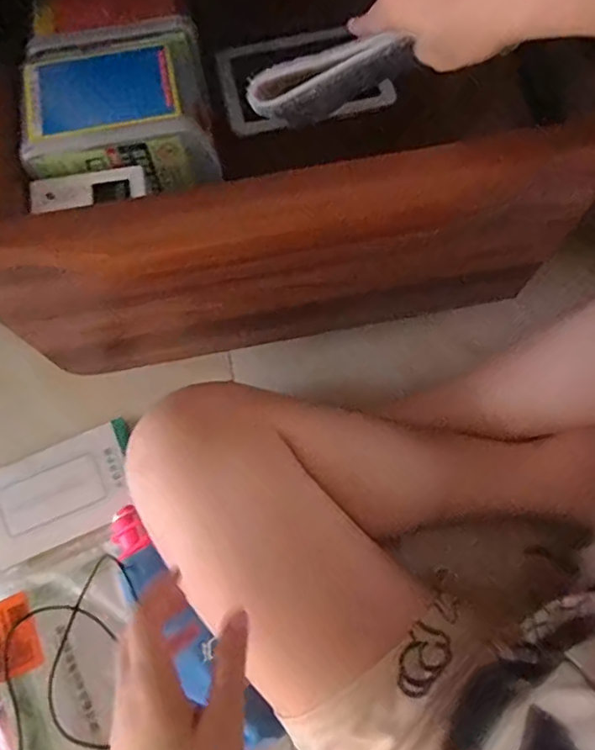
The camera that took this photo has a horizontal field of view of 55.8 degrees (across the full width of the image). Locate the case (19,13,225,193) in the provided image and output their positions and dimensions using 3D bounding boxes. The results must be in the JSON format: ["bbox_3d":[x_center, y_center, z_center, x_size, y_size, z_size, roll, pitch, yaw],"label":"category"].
[{"bbox_3d":[-0.154,-0.233,0.491,0.150,0.059,0.132,-8,72,-3],"label":"case"}]

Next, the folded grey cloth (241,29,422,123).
[{"bbox_3d":[0.023,-0.207,0.396,0.112,0.033,0.023,-11,71,16],"label":"folded grey cloth"}]

